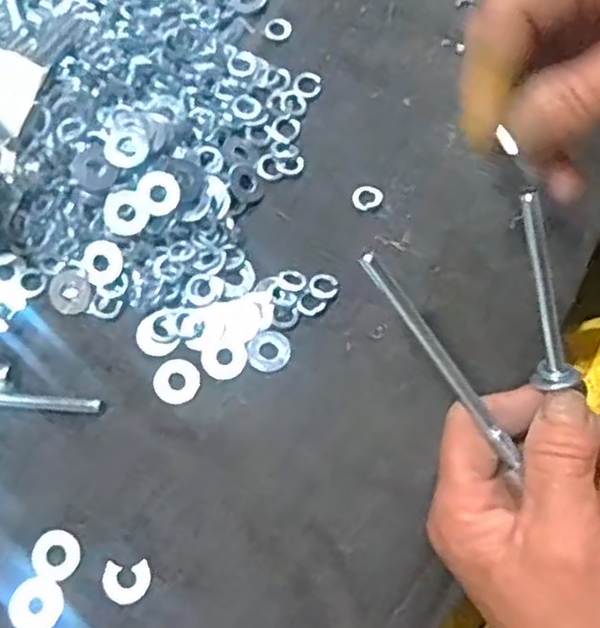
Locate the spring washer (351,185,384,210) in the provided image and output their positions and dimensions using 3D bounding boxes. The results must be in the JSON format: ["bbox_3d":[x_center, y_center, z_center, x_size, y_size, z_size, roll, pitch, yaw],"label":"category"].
[{"bbox_3d":[0.031,-0.055,0.343,0.015,0.004,0.012,-14,72,-7],"label":"spring washer"}]

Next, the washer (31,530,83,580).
[{"bbox_3d":[-0.096,0.094,0.290,0.019,0.004,0.018,37,73,10],"label":"washer"}]

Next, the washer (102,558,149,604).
[{"bbox_3d":[-0.067,0.103,0.285,0.018,0.004,0.015,-6,71,-4],"label":"washer"}]

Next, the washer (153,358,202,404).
[{"bbox_3d":[-0.052,0.028,0.313,0.019,0.004,0.019,25,72,6],"label":"washer"}]

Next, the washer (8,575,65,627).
[{"bbox_3d":[-0.102,0.112,0.284,0.020,0.004,0.020,1,71,-2],"label":"washer"}]

